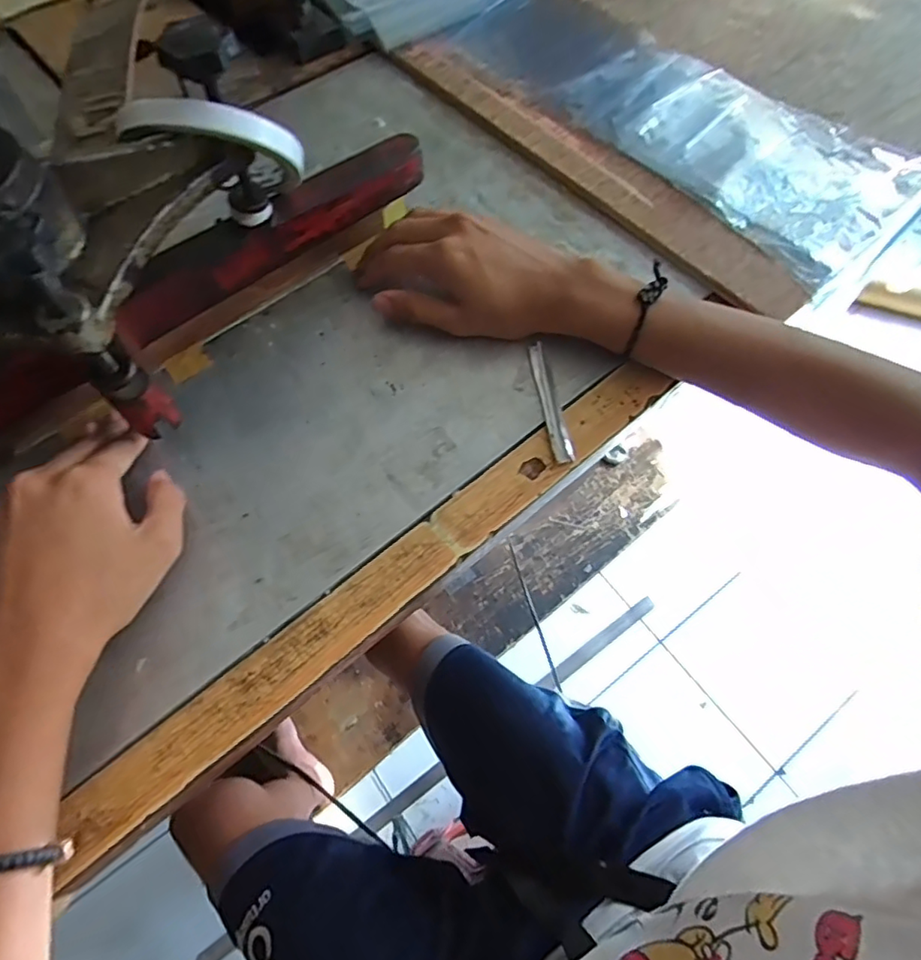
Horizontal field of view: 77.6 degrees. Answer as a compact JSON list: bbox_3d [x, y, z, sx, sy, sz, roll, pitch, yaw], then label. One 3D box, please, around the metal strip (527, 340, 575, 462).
[{"bbox_3d":[0.058,-0.051,0.371,0.011,0.006,0.087,-8,66,-5],"label":"metal strip"}]

